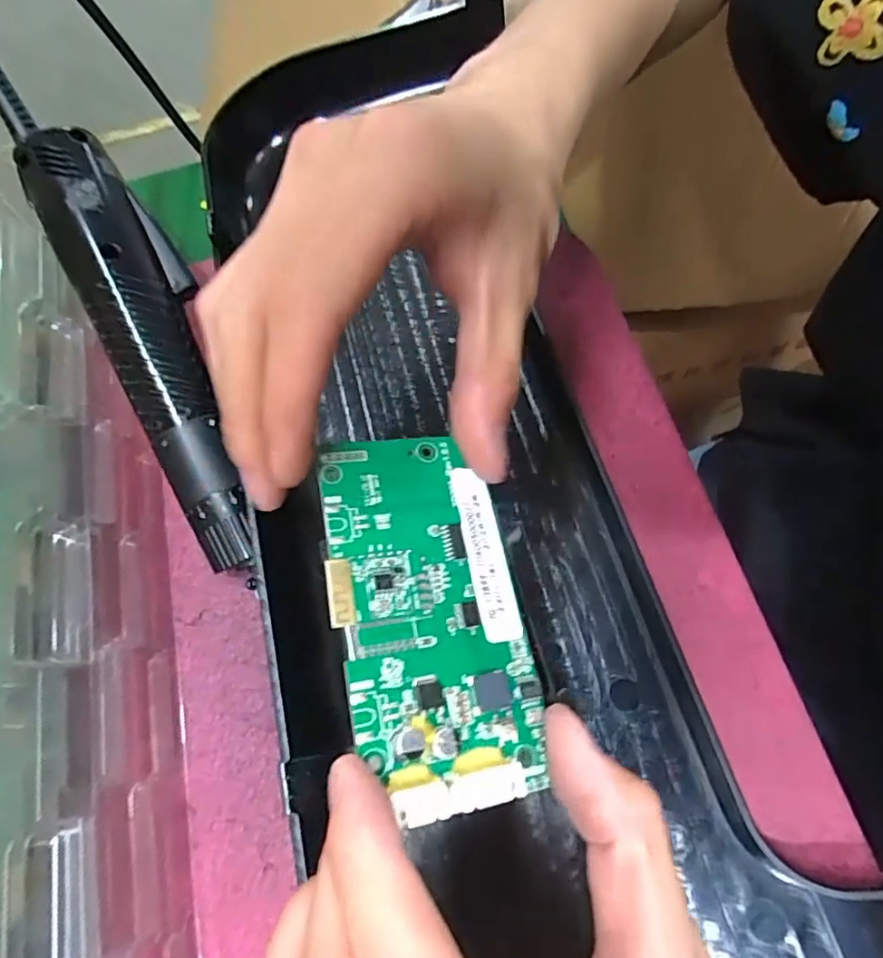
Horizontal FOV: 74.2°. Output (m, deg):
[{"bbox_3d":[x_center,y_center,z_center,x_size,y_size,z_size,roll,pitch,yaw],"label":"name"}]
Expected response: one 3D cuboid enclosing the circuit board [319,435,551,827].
[{"bbox_3d":[-0.002,0.031,0.148,0.048,0.008,0.093,-3,67,-18],"label":"circuit board"}]

